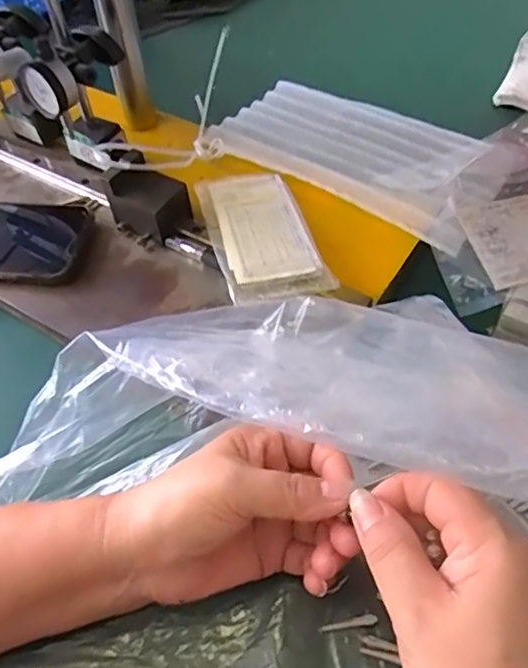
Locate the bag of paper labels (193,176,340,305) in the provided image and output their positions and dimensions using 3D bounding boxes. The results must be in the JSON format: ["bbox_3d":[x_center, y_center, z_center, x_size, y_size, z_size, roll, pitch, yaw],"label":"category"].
[{"bbox_3d":[-0.003,-0.076,0.441,0.073,0.025,0.143,-15,56,-5],"label":"bag of paper labels"}]

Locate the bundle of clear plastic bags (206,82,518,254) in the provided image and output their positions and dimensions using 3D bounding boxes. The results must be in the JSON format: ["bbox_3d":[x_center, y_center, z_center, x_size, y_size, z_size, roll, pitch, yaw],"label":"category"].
[{"bbox_3d":[0.085,-0.171,0.513,0.252,0.020,0.159,27,53,23],"label":"bundle of clear plastic bags"}]

